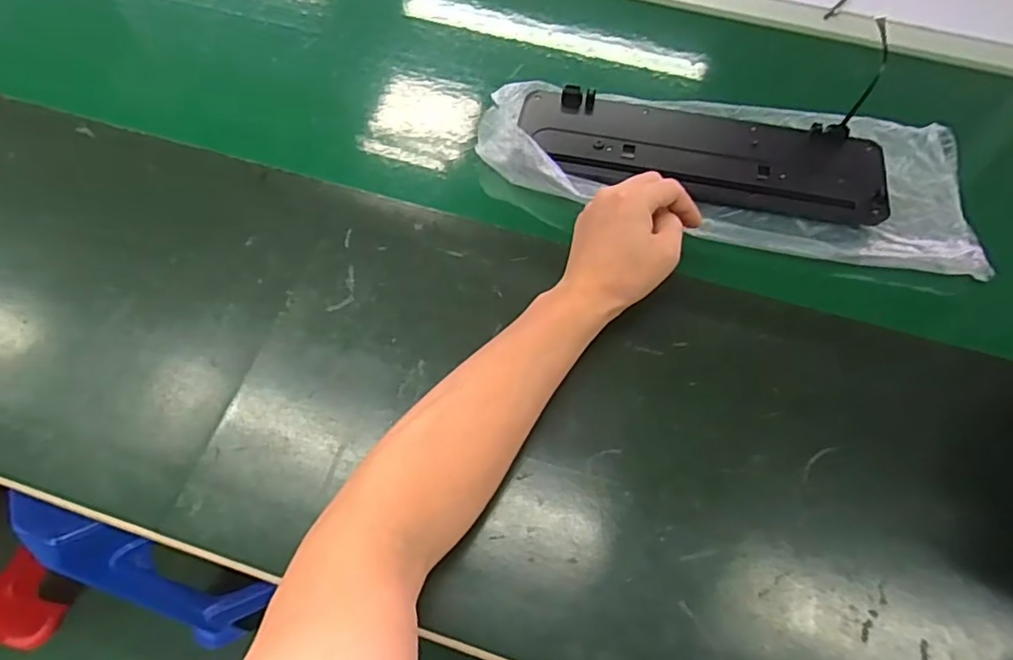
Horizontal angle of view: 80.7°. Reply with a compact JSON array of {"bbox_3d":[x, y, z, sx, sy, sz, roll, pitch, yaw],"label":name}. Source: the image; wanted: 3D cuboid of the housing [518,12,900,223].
[{"bbox_3d":[0.197,-0.187,0.608,0.357,0.033,0.129,8,62,3],"label":"housing"}]

